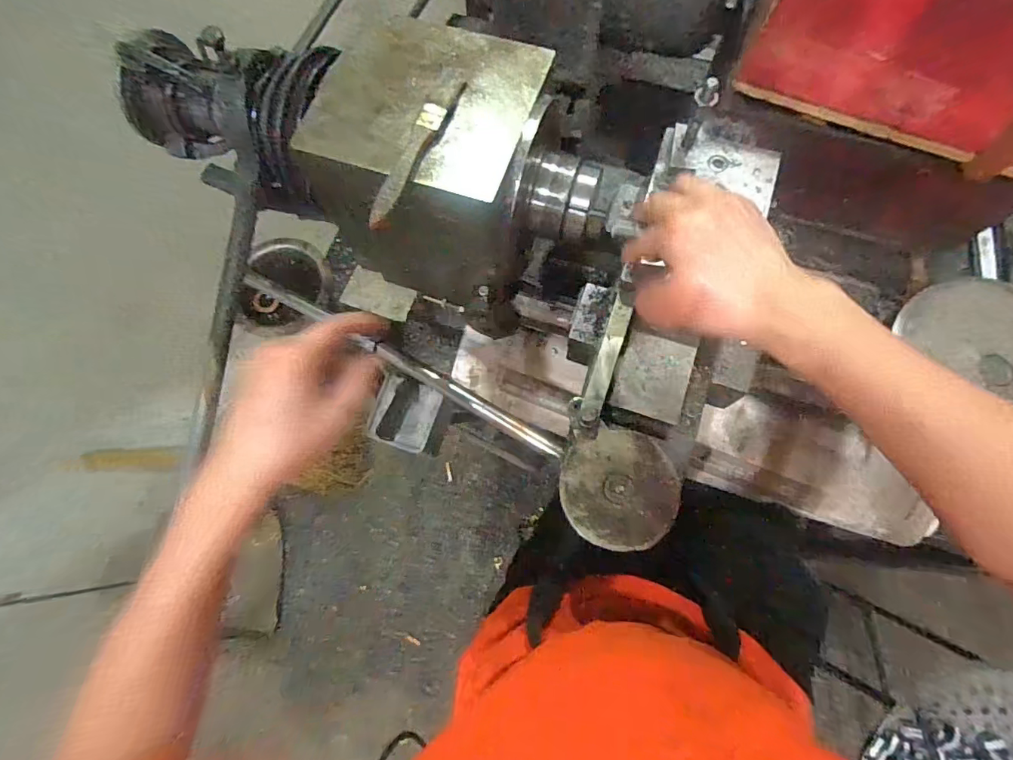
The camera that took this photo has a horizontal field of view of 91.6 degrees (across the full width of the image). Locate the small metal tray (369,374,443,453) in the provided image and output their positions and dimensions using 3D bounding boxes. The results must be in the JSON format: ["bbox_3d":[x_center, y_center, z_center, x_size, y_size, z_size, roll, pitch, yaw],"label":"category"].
[{"bbox_3d":[-0.144,0.044,0.669,0.087,0.047,0.090,15,74,7],"label":"small metal tray"}]

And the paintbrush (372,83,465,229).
[{"bbox_3d":[-0.070,-0.172,0.373,0.021,0.005,0.138,22,75,9],"label":"paintbrush"}]

